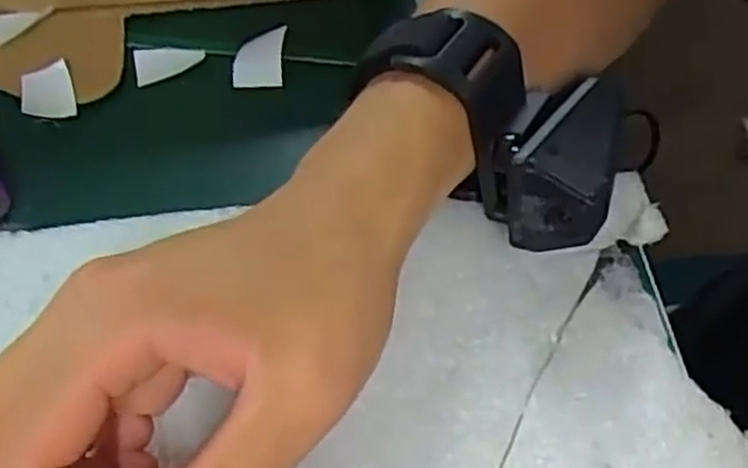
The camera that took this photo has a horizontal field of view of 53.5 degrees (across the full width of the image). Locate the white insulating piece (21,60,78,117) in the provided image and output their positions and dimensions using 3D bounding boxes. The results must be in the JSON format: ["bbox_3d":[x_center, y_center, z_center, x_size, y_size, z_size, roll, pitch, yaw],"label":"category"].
[{"bbox_3d":[-0.135,-0.058,0.307,0.021,0.004,0.028,-21,67,-3],"label":"white insulating piece"}]

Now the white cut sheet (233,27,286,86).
[{"bbox_3d":[-0.049,-0.076,0.319,0.021,0.004,0.027,3,81,1],"label":"white cut sheet"}]

